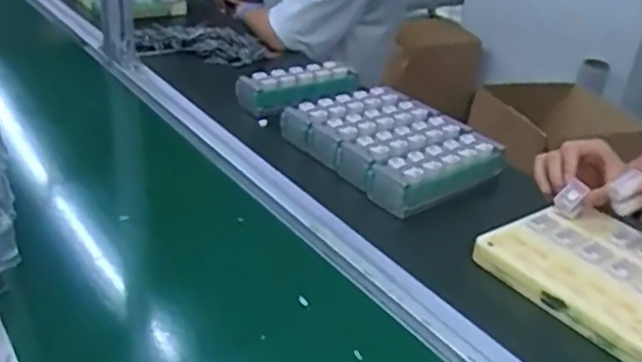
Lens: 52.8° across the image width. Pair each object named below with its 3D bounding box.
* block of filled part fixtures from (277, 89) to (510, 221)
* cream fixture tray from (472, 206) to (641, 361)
[{"bbox_3d":[0.089,-0.057,0.855,0.199,0.042,0.251,-21,41,-36],"label":"block of filled part fixtures"},{"bbox_3d":[0.280,0.089,0.641,0.163,0.028,0.197,-17,39,-32],"label":"cream fixture tray"}]

